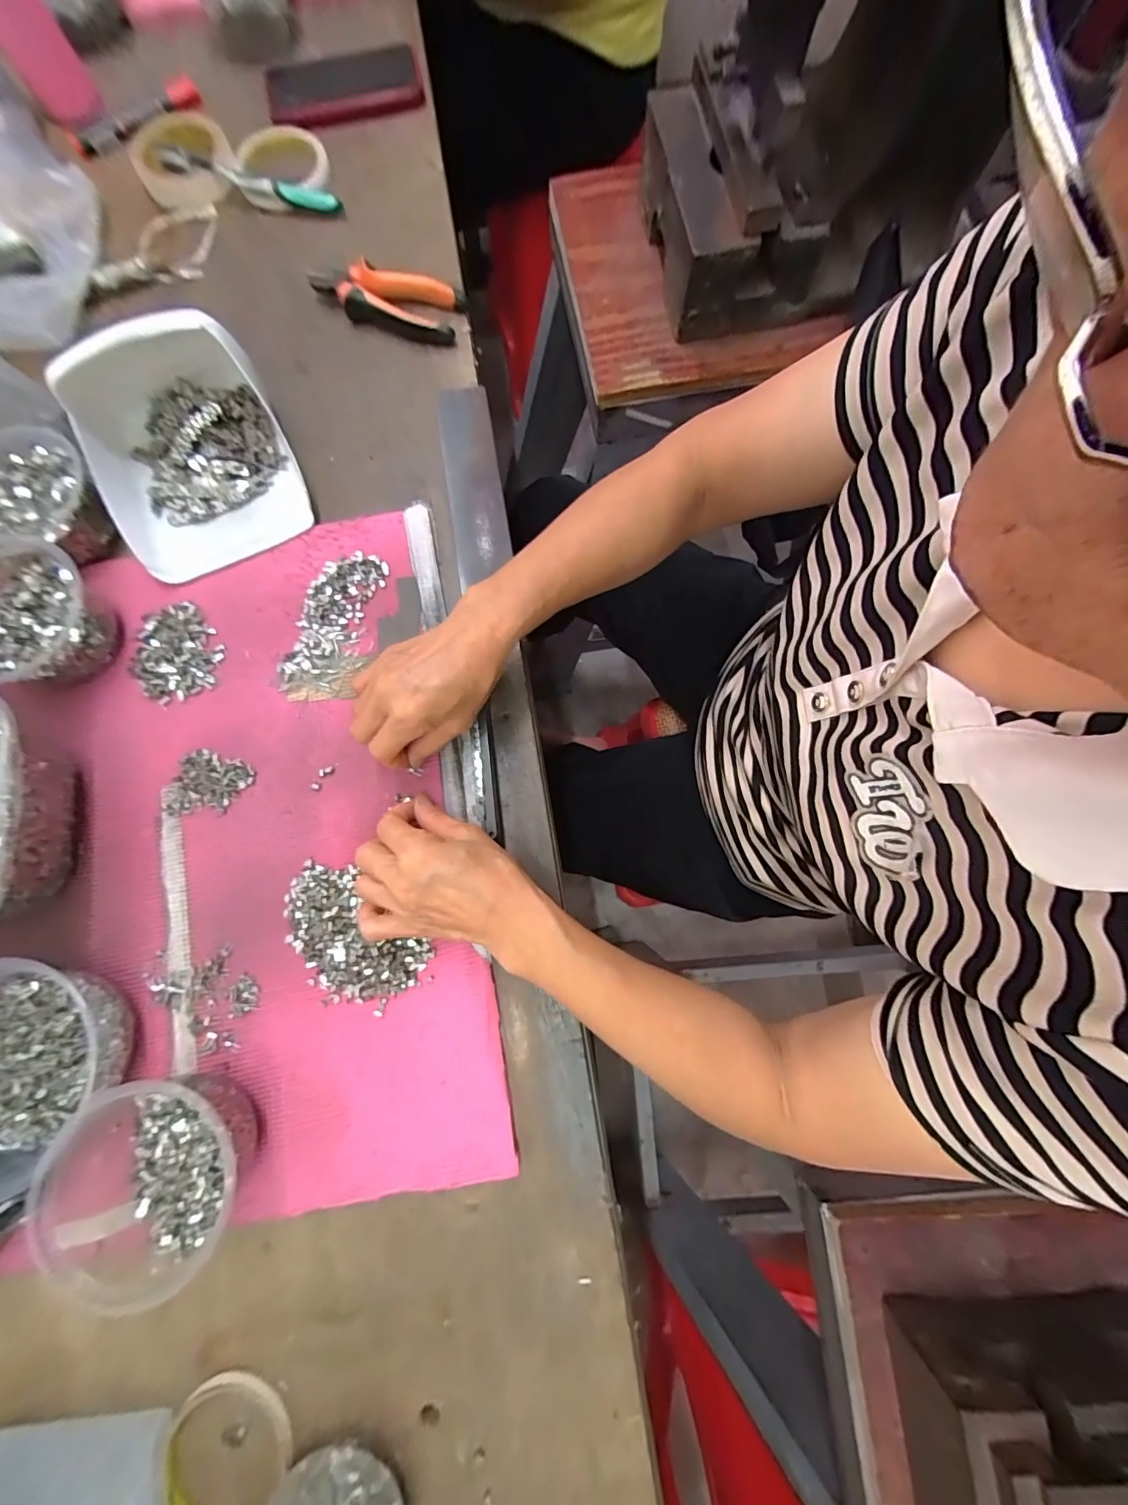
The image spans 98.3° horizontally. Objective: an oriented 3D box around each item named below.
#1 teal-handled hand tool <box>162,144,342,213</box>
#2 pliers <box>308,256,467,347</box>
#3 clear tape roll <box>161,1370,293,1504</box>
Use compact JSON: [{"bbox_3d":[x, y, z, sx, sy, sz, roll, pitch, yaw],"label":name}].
[{"bbox_3d":[-0.325,-0.592,0.505,0.179,0.024,0.019,13,79,1],"label":"teal-handled hand tool"},{"bbox_3d":[-0.175,-0.443,0.476,0.148,0.024,0.054,16,79,2],"label":"pliers"},{"bbox_3d":[-0.223,0.458,0.313,0.076,0.014,0.093,31,80,5],"label":"clear tape roll"}]

